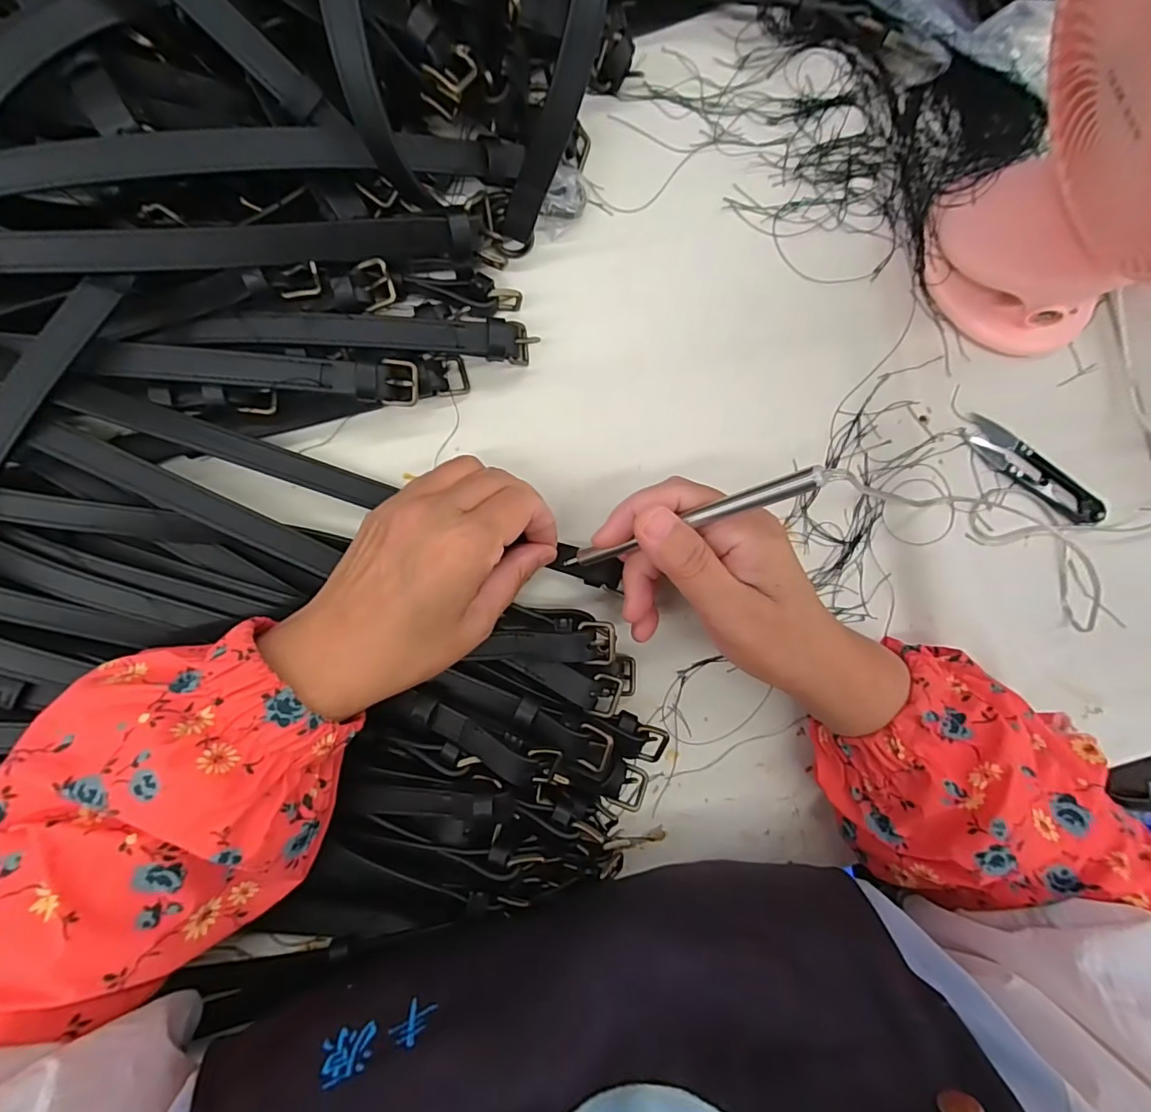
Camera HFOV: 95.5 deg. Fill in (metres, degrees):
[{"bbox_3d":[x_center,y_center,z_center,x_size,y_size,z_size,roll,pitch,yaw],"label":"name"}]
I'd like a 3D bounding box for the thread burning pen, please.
[{"bbox_3d":[0.044,-0.013,0.238,0.136,0.007,0.009,-21,96,42],"label":"thread burning pen"}]

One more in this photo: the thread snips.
[{"bbox_3d":[0.282,-0.052,0.320,0.099,0.009,0.025,33,90,-5],"label":"thread snips"}]

